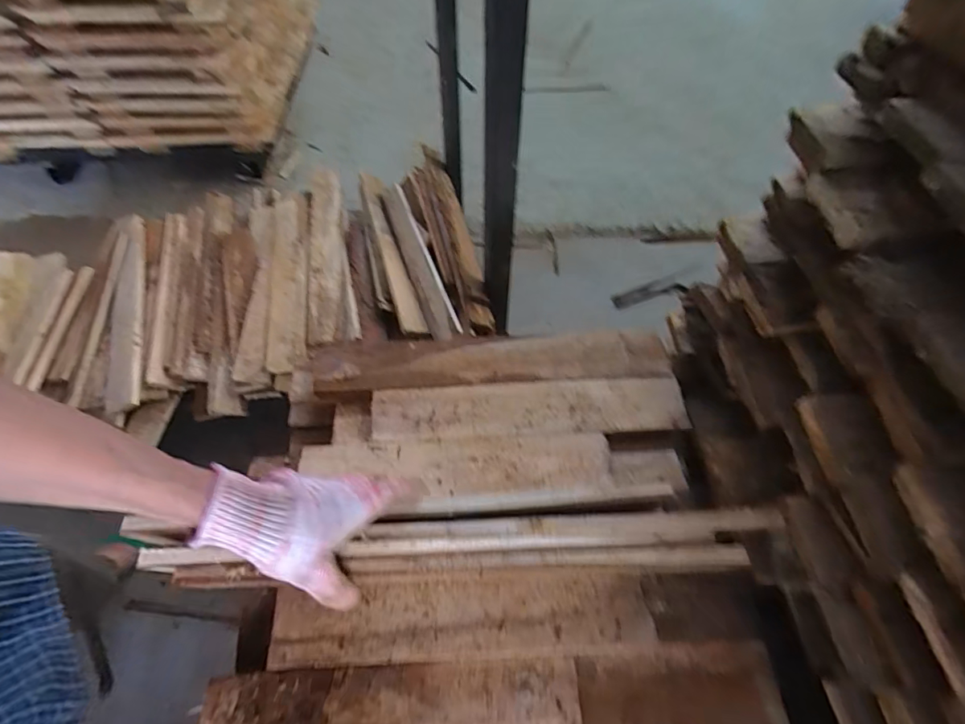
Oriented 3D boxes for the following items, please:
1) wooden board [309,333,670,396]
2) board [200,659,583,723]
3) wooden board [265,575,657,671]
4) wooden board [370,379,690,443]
[{"bbox_3d":[0.007,-0.004,0.610,0.451,0.013,0.075,-4,57,-1],"label":"wooden board"},{"bbox_3d":[-0.079,0.304,0.416,0.324,0.007,0.069,-4,57,-1],"label":"board"},{"bbox_3d":[-0.020,0.243,0.451,0.353,0.010,0.067,-3,57,0],"label":"wooden board"},{"bbox_3d":[0.055,0.057,0.573,0.368,0.014,0.069,-3,57,0],"label":"wooden board"}]

